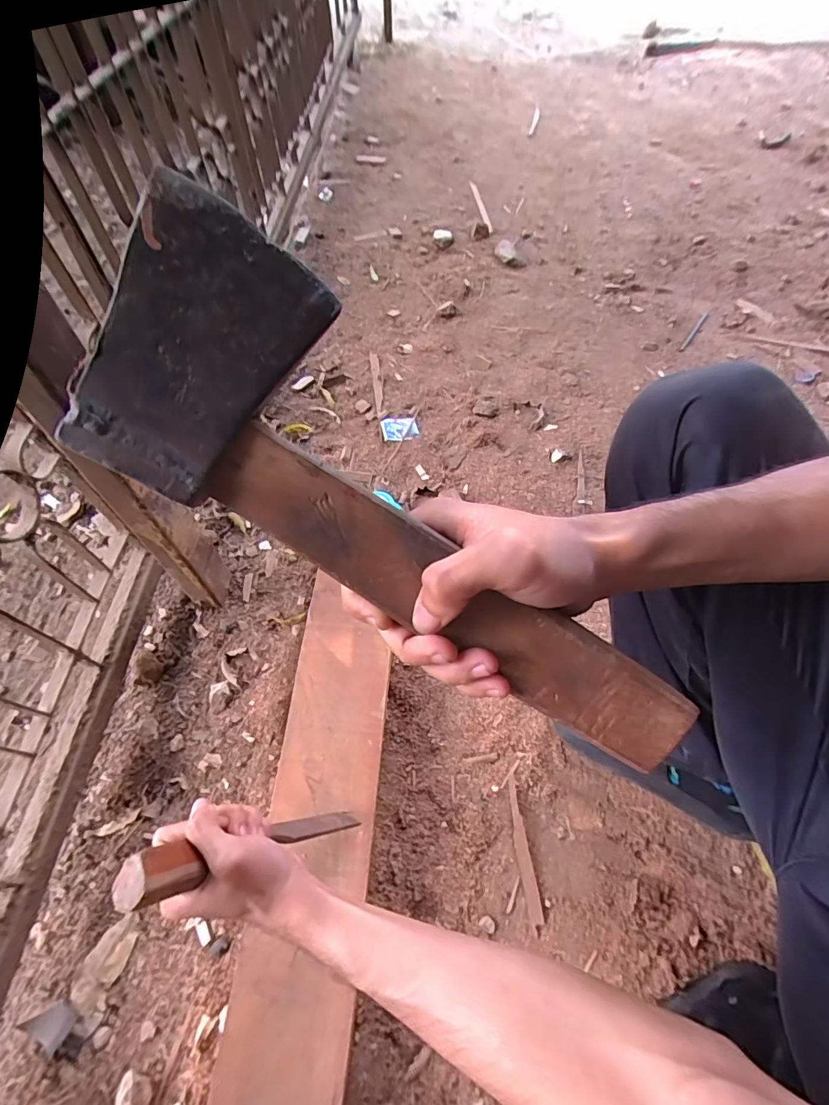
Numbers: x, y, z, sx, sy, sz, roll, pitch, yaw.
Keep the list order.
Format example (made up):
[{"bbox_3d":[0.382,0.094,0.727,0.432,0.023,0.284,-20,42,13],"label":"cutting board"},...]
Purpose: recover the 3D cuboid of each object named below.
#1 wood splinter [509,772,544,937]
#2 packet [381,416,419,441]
[{"bbox_3d":[0.123,0.338,0.544,0.016,0.005,0.150,-7,58,-2],"label":"wood splinter"},{"bbox_3d":[-0.029,-0.241,0.911,0.068,0.009,0.054,-7,58,-2],"label":"packet"}]

